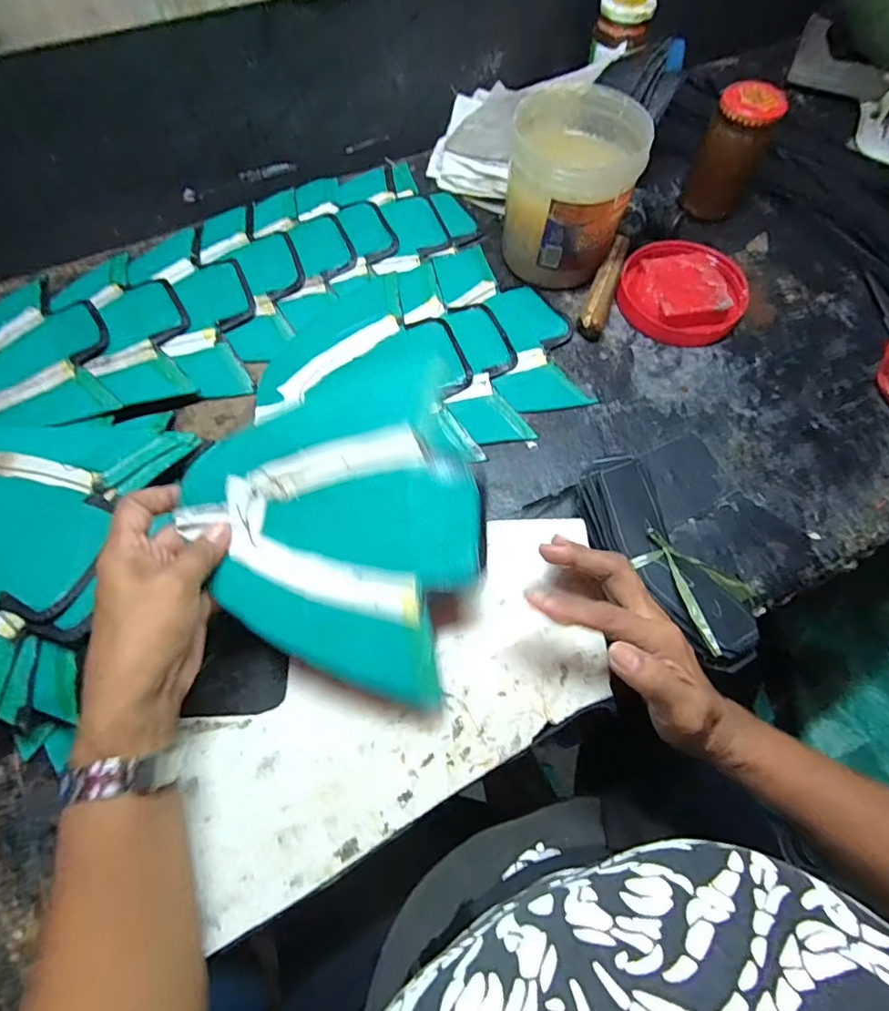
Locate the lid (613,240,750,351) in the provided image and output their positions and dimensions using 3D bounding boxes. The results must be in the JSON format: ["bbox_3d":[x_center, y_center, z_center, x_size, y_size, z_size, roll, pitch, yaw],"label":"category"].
[{"bbox_3d":[0.236,-0.214,0.507,0.120,0.025,0.112,0,67,0],"label":"lid"}]

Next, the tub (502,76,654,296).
[{"bbox_3d":[0.120,-0.301,0.486,0.114,0.121,0.120,0,67,0],"label":"tub"}]

